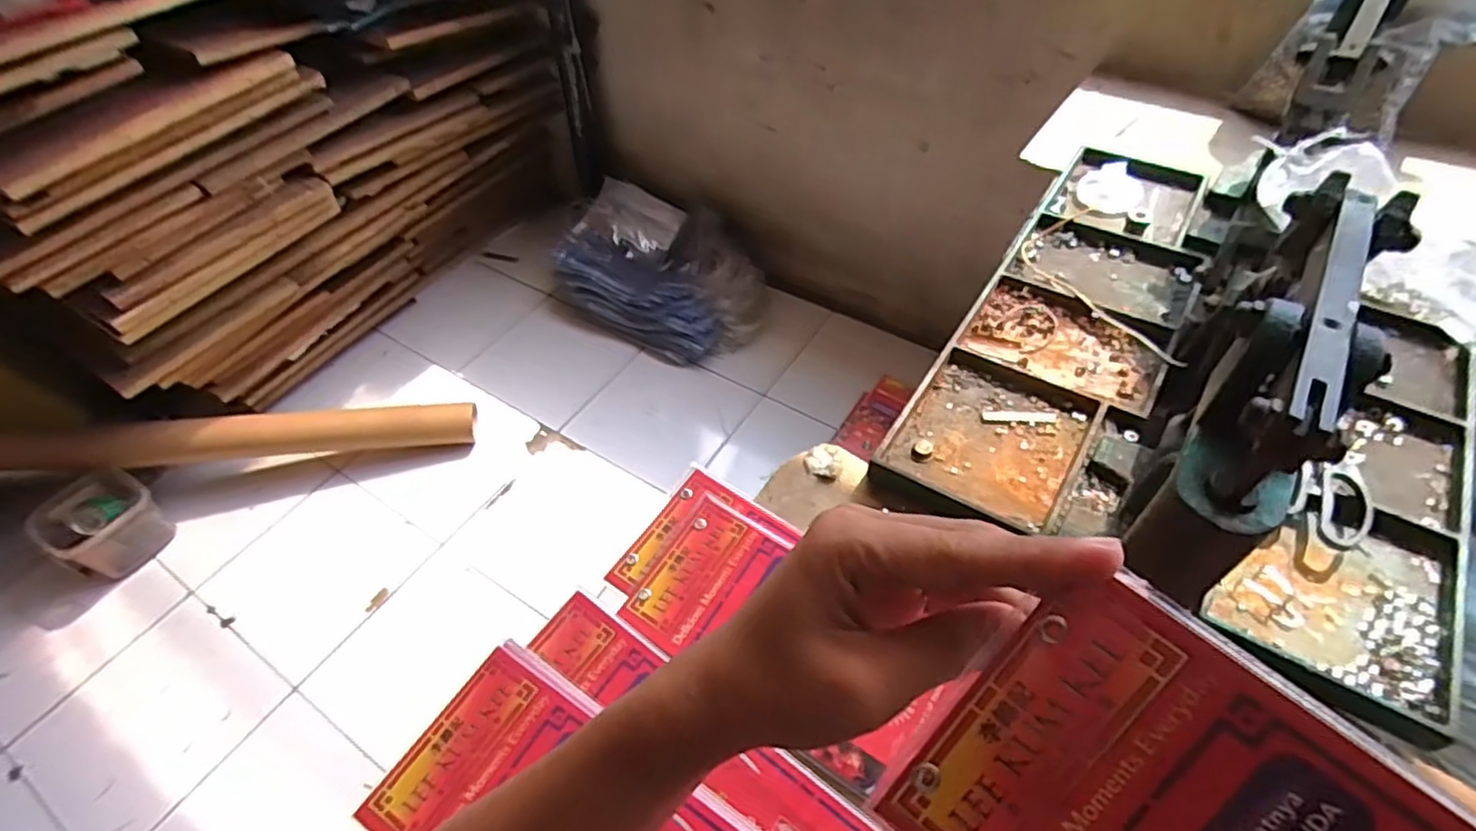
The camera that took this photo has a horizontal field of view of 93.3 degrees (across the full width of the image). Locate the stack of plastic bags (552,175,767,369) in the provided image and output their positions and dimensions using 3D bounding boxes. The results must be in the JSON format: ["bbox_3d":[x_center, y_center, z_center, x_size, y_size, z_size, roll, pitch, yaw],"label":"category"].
[{"bbox_3d":[-0.193,-0.354,1.658,0.553,0.183,0.352,26,56,22],"label":"stack of plastic bags"}]

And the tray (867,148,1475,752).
[{"bbox_3d":[0.381,-0.055,0.570,0.349,0.030,0.490,27,57,23],"label":"tray"}]

